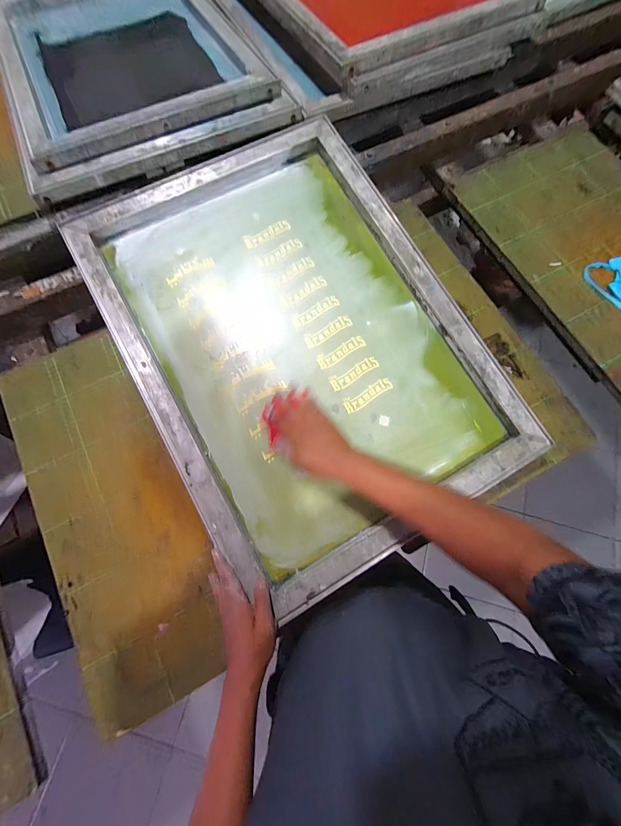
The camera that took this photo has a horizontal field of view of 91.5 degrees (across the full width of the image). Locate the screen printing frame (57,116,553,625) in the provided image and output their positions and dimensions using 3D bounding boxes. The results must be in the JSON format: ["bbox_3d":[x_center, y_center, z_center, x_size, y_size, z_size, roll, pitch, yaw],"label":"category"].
[{"bbox_3d":[-0.016,-0.129,0.499,0.514,0.032,0.687,-29,82,-8],"label":"screen printing frame"}]

